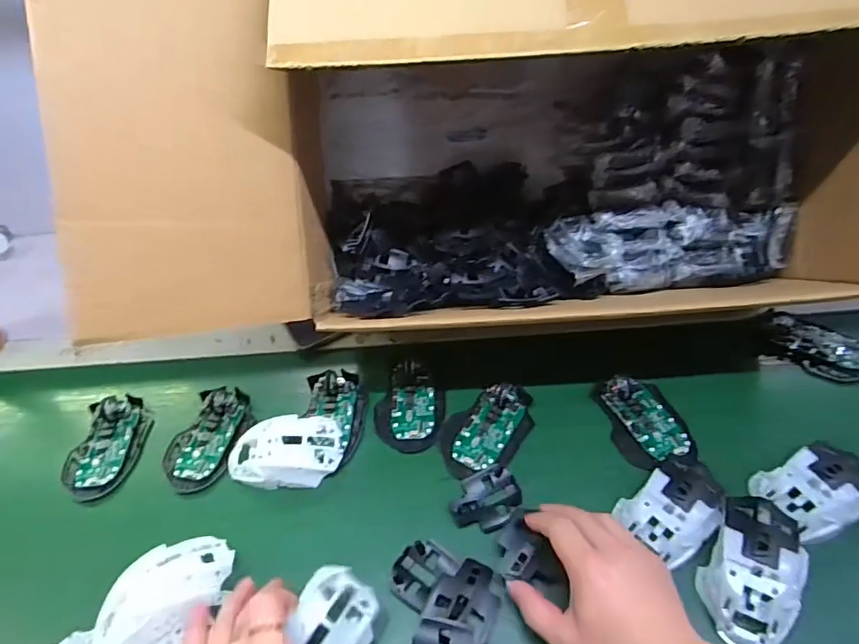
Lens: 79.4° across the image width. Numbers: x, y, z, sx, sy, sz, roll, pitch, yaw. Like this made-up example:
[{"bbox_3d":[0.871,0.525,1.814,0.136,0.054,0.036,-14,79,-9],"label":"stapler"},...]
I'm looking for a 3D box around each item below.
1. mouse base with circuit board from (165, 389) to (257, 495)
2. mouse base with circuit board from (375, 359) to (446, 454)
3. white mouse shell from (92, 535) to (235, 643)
[{"bbox_3d":[-0.235,0.119,0.546,0.070,0.026,0.113,7,48,11],"label":"mouse base with circuit board"},{"bbox_3d":[-0.022,0.087,0.547,0.072,0.026,0.095,-5,47,0],"label":"mouse base with circuit board"},{"bbox_3d":[-0.216,0.216,0.417,0.105,0.024,0.070,-19,49,-12],"label":"white mouse shell"}]

